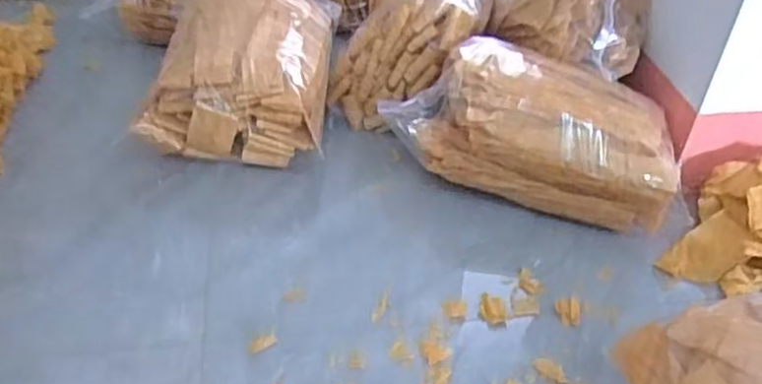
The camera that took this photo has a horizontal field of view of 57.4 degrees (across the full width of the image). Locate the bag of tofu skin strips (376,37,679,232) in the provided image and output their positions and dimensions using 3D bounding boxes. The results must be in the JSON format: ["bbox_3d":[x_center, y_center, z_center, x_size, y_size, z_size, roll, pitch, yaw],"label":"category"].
[{"bbox_3d":[0.275,-0.120,1.238,0.488,0.204,0.204,15,40,14],"label":"bag of tofu skin strips"}]

